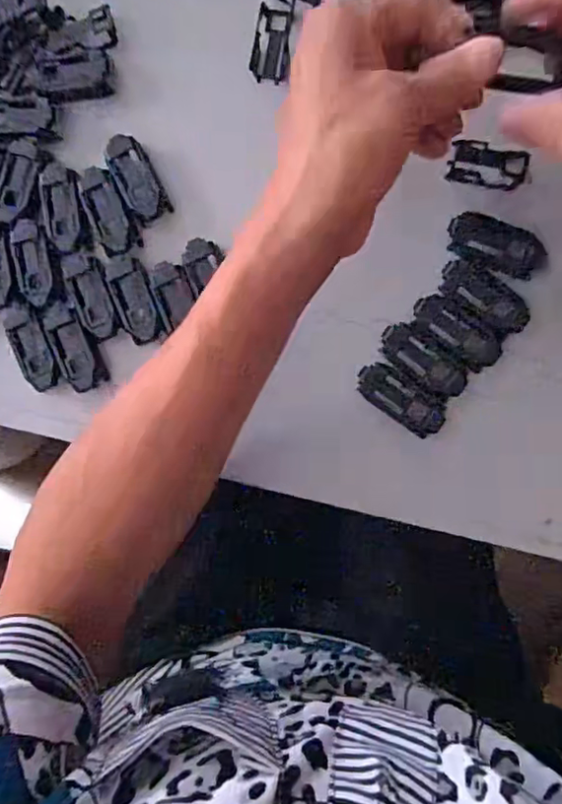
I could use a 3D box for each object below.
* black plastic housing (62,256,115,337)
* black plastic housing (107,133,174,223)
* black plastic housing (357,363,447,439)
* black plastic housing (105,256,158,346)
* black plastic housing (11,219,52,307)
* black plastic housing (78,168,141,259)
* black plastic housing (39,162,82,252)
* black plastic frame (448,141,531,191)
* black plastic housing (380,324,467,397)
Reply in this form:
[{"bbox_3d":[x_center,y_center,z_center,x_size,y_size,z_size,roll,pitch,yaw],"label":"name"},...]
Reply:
[{"bbox_3d":[-0.107,-0.061,0.326,0.020,0.006,0.049,-22,88,7],"label":"black plastic housing"},{"bbox_3d":[-0.082,-0.127,0.327,0.022,0.006,0.050,-28,87,7],"label":"black plastic housing"},{"bbox_3d":[0.066,-0.002,0.320,0.050,0.024,0.021,36,95,5],"label":"black plastic housing"},{"bbox_3d":[-0.083,-0.058,0.326,0.020,0.004,0.050,-21,88,7],"label":"black plastic housing"},{"bbox_3d":[-0.142,-0.080,0.331,0.019,0.006,0.049,-9,89,7],"label":"black plastic housing"},{"bbox_3d":[-0.098,-0.108,0.325,0.020,0.004,0.050,-26,87,7],"label":"black plastic housing"},{"bbox_3d":[-0.124,-0.112,0.327,0.022,0.004,0.049,-10,89,7],"label":"black plastic housing"},{"bbox_3d":[0.109,-0.125,0.304,0.040,0.009,0.018,12,92,7],"label":"black plastic frame"},{"bbox_3d":[0.078,-0.022,0.318,0.051,0.022,0.022,37,95,5],"label":"black plastic housing"}]

